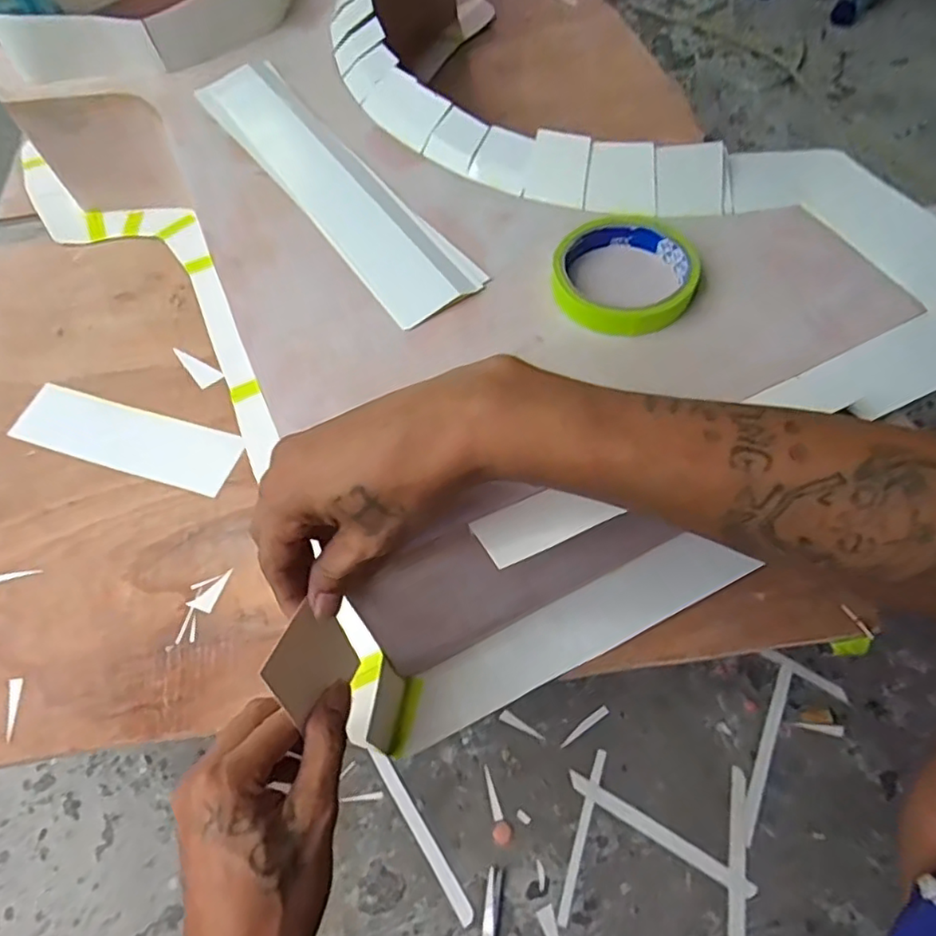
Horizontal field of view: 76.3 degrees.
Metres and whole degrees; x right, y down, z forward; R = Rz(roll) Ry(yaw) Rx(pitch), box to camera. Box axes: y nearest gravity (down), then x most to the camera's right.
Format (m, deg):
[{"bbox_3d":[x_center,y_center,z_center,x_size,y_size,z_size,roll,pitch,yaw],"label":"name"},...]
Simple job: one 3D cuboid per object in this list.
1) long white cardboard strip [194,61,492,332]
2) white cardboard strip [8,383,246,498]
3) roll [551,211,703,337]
[{"bbox_3d":[-0.114,-0.232,0.469,0.067,0.011,0.353,-33,65,-13],"label":"long white cardboard strip"},{"bbox_3d":[-0.304,-0.027,0.531,0.221,0.004,0.058,14,67,13],"label":"white cardboard strip"},{"bbox_3d":[0.100,-0.126,0.387,0.089,0.018,0.091,-2,62,3],"label":"roll"}]

